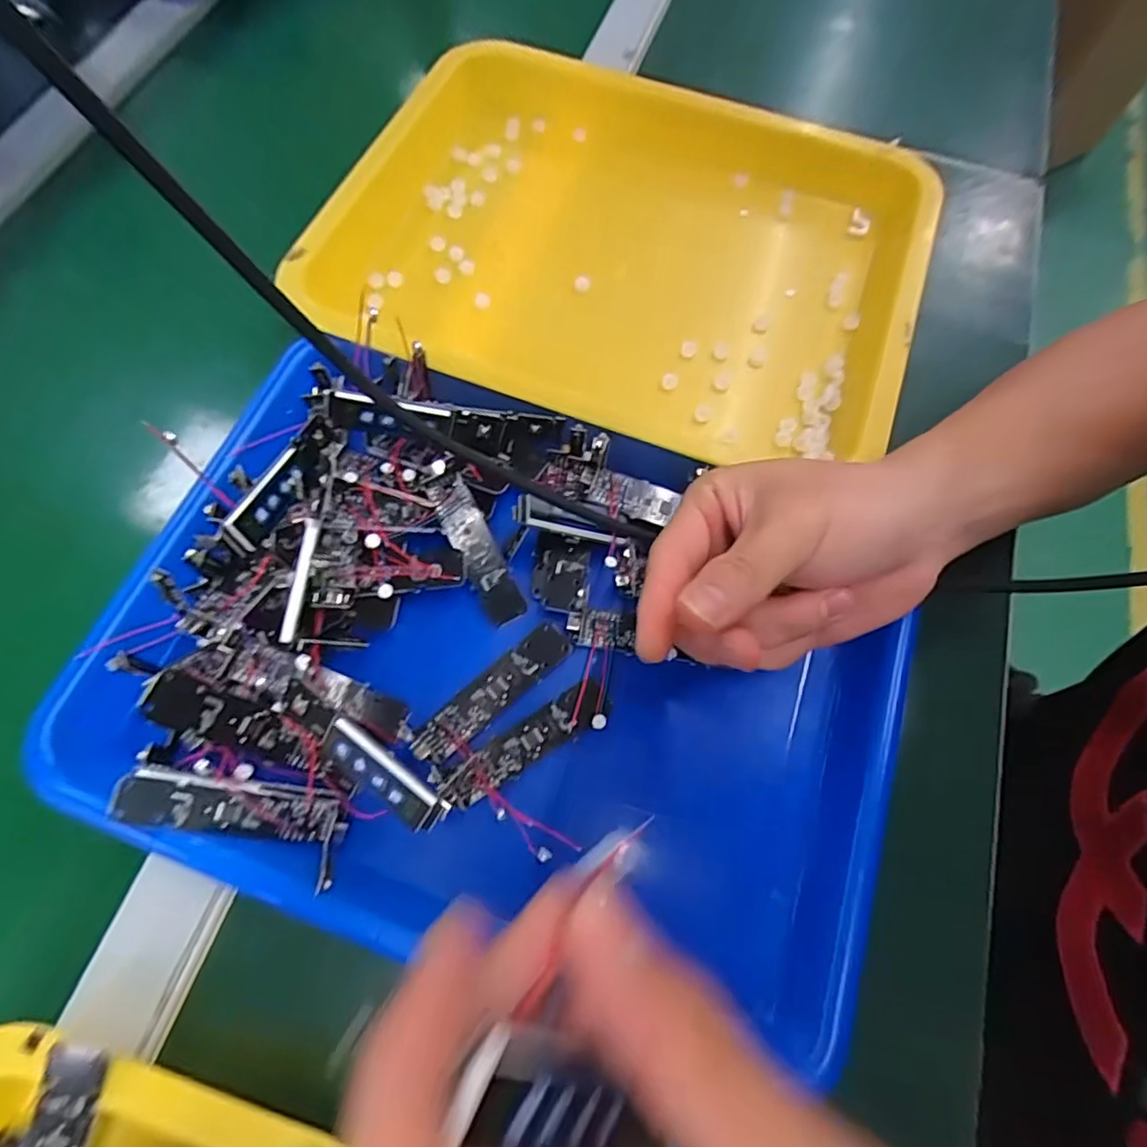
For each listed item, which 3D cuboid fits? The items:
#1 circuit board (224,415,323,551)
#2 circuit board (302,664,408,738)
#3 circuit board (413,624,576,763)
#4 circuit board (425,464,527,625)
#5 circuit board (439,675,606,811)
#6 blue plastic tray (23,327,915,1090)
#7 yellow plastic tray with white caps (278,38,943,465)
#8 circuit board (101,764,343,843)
[{"bbox_3d":[-0.132,-0.044,0.276,0.012,0.013,0.075,13,56,4],"label":"circuit board"},{"bbox_3d":[-0.095,0.055,0.264,0.050,0.004,0.015,31,69,-10],"label":"circuit board"},{"bbox_3d":[-0.035,0.053,0.268,0.080,0.004,0.018,-41,74,-16],"label":"circuit board"},{"bbox_3d":[-0.046,-0.012,0.285,0.018,0.004,0.074,-27,92,-11],"label":"circuit board"},{"bbox_3d":[-0.021,0.072,0.260,0.078,0.004,0.016,-33,72,-13],"label":"circuit board"},{"bbox_3d":[-0.027,0.032,0.262,0.324,0.053,0.227,18,69,6],"label":"blue plastic tray"},{"bbox_3d":[0.027,-0.192,0.366,0.352,0.057,0.259,15,68,5],"label":"yellow plastic tray with white caps"},{"bbox_3d":[-0.131,0.090,0.235,0.080,0.016,0.019,13,67,-13],"label":"circuit board"}]

